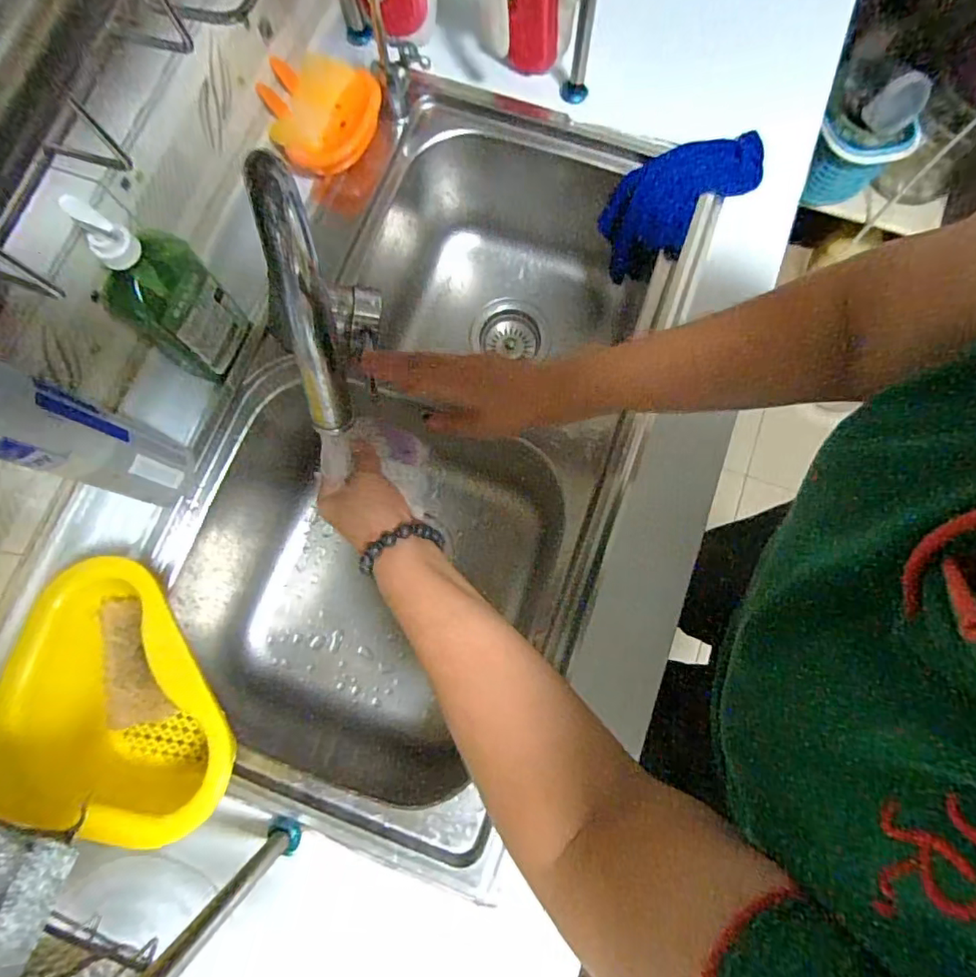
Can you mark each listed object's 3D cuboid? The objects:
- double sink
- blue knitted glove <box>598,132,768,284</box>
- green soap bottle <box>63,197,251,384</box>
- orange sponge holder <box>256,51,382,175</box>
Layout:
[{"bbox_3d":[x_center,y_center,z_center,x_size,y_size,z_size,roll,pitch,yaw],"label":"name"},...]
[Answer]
[{"bbox_3d":[-0.061,-0.053,0.649,0.395,0.217,0.756,20,80,4],"label":"double sink"},{"bbox_3d":[0.222,-0.328,0.642,0.157,0.125,0.082,-22,79,-4],"label":"blue knitted glove"},{"bbox_3d":[-0.270,-0.160,0.466,0.050,0.183,0.083,38,82,7],"label":"green soap bottle"},{"bbox_3d":[-0.177,-0.401,0.589,0.117,0.057,0.099,11,79,3],"label":"orange sponge holder"}]

